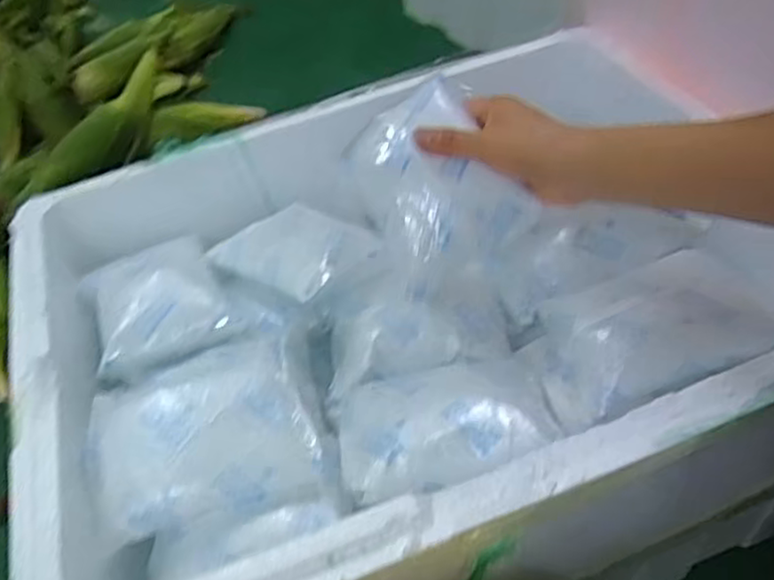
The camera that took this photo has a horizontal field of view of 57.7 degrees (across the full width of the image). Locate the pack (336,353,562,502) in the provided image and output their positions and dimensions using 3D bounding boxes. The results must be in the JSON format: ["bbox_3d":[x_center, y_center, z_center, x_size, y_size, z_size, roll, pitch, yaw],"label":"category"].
[{"bbox_3d":[0.039,0.084,0.486,0.148,0.031,0.130,-13,27,-5],"label":"pack"}]

